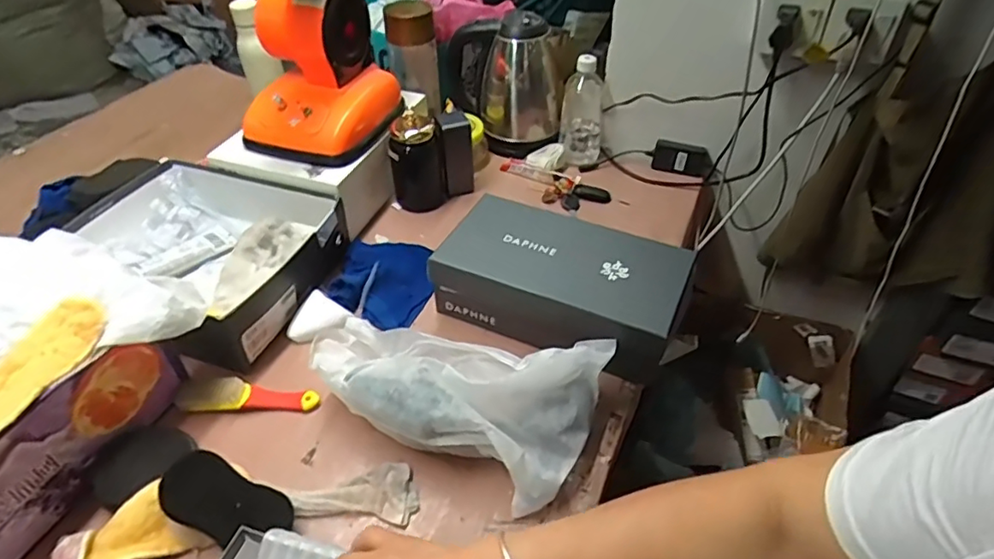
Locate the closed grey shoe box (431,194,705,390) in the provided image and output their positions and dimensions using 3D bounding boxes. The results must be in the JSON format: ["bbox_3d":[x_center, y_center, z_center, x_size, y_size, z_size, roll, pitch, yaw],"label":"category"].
[{"bbox_3d":[0.081,0.004,0.756,0.291,0.097,0.161,20,47,19],"label":"closed grey shoe box"}]

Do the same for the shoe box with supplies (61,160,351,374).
[{"bbox_3d":[-0.403,-0.042,0.813,0.332,0.092,0.266,17,46,17],"label":"shoe box with supplies"}]

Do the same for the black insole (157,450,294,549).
[{"bbox_3d":[-0.260,0.213,0.566,0.124,0.034,0.060,21,45,-1],"label":"black insole"}]

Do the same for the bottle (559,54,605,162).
[{"bbox_3d":[0.146,-0.293,1.008,0.077,0.174,0.065,9,44,9],"label":"bottle"}]

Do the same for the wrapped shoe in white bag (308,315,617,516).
[{"bbox_3d":[-0.048,0.113,0.656,0.308,0.083,0.182,16,46,15],"label":"wrapped shoe in white bag"}]

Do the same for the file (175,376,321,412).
[{"bbox_3d":[-0.291,0.135,0.678,0.163,0.020,0.043,6,44,5],"label":"file"}]

